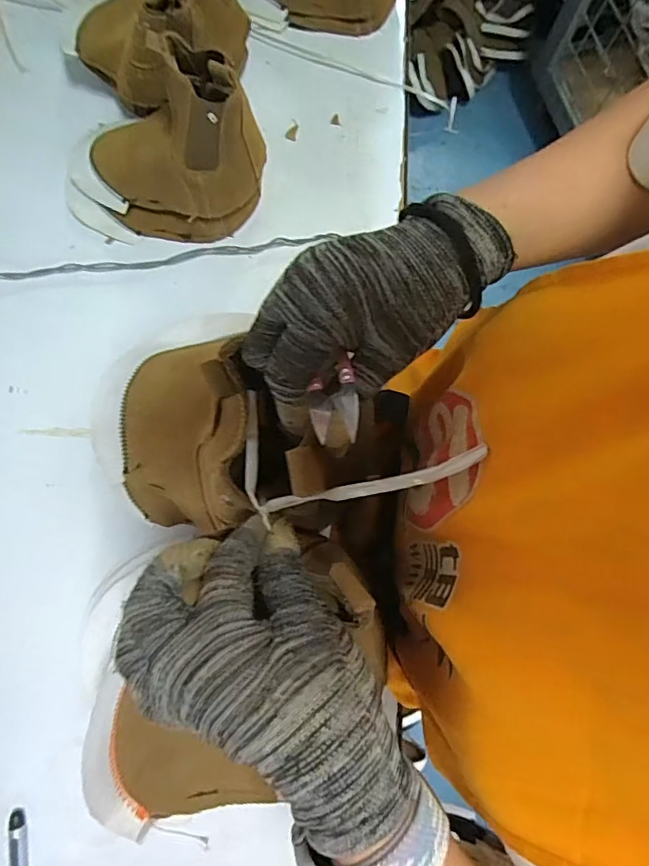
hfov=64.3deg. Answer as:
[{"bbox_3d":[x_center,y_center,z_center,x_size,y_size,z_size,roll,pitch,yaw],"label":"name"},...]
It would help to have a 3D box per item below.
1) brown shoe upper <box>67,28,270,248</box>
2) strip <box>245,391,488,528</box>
[{"bbox_3d":[-0.198,-0.336,0.589,0.247,0.173,0.158,1,80,-1],"label":"brown shoe upper"},{"bbox_3d":[0.017,0.012,0.261,0.122,0.008,0.060,3,80,12],"label":"strip"}]

